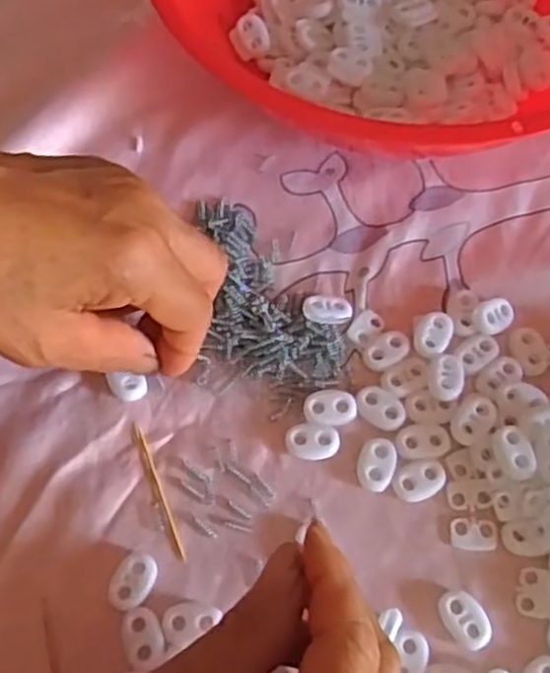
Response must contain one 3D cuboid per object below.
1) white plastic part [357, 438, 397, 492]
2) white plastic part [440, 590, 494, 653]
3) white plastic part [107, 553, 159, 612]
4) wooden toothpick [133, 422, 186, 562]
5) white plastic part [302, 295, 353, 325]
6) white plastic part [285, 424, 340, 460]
[{"bbox_3d":[0.042,0.053,0.312,0.015,0.004,0.021,14,66,7],"label":"white plastic part"},{"bbox_3d":[0.073,0.109,0.287,0.016,0.005,0.022,-25,67,-11],"label":"white plastic part"},{"bbox_3d":[-0.055,0.096,0.293,0.016,0.005,0.022,21,67,10],"label":"white plastic part"},{"bbox_3d":[-0.048,0.063,0.311,0.004,0.004,0.060,-22,67,-9],"label":"wooden toothpick"},{"bbox_3d":[0.024,-0.012,0.342,0.022,0.006,0.014,1,65,1],"label":"white plastic part"},{"bbox_3d":[0.016,0.045,0.318,0.022,0.005,0.013,5,65,3],"label":"white plastic part"}]

